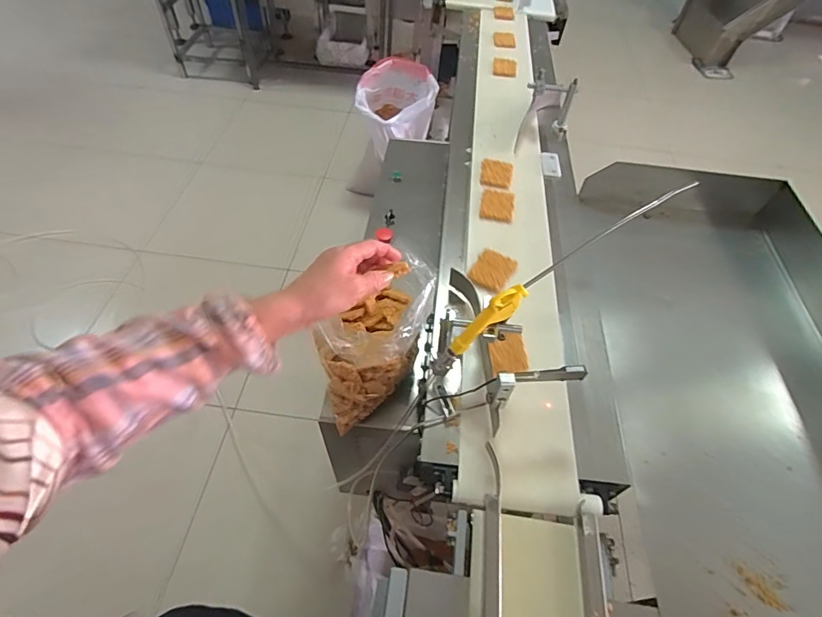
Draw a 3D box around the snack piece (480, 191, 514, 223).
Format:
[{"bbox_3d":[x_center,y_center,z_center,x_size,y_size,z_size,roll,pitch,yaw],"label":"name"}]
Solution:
[{"bbox_3d":[0.182,-0.216,0.940,0.066,0.009,0.086,10,53,4],"label":"snack piece"}]

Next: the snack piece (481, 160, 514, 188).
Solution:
[{"bbox_3d":[0.191,-0.305,1.000,0.069,0.008,0.092,11,53,5],"label":"snack piece"}]

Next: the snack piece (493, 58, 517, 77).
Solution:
[{"bbox_3d":[0.273,-0.703,1.306,0.066,0.015,0.089,10,53,3],"label":"snack piece"}]

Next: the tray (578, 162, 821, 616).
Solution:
[{"bbox_3d":[0.548,0.093,0.776,0.497,0.188,0.804,6,53,0],"label":"tray"}]

